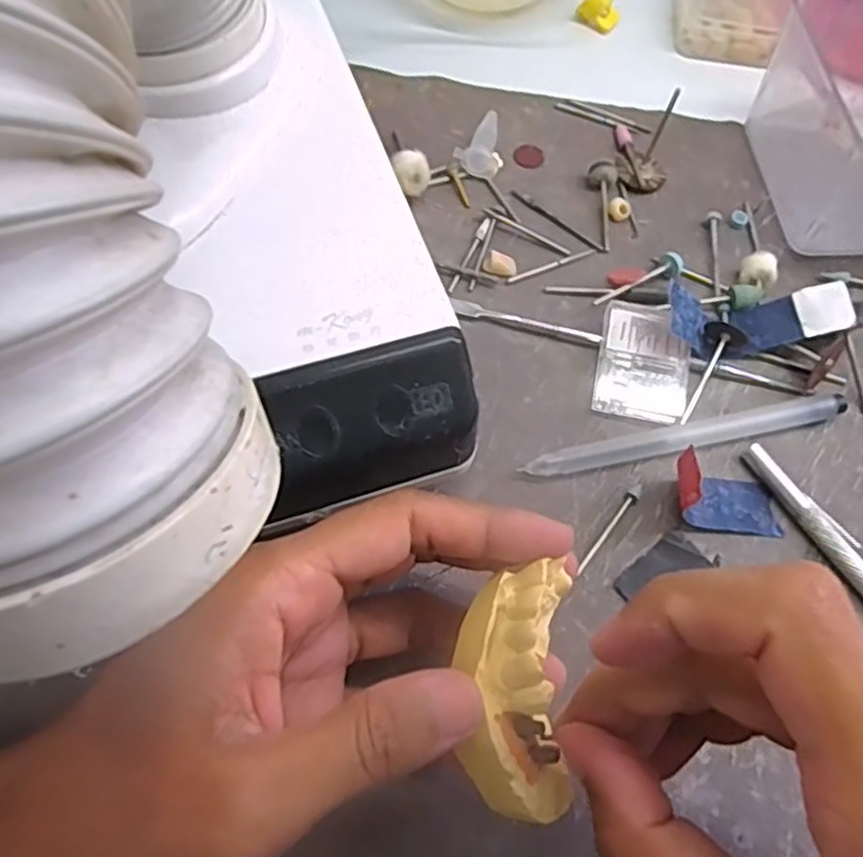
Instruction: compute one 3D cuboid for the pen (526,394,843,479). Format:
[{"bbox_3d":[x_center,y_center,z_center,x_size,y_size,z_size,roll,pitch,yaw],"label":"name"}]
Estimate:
[{"bbox_3d":[0.095,0.001,0.267,0.125,0.009,0.009,-10,65,-9],"label":"pen"}]

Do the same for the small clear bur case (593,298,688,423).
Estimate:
[{"bbox_3d":[0.082,-0.027,0.282,0.034,0.008,0.046,13,64,3],"label":"small clear bur case"}]

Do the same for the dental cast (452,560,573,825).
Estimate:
[{"bbox_3d":[0.022,0.067,0.185,0.029,0.023,0.060,-1,83,2],"label":"dental cast"}]

